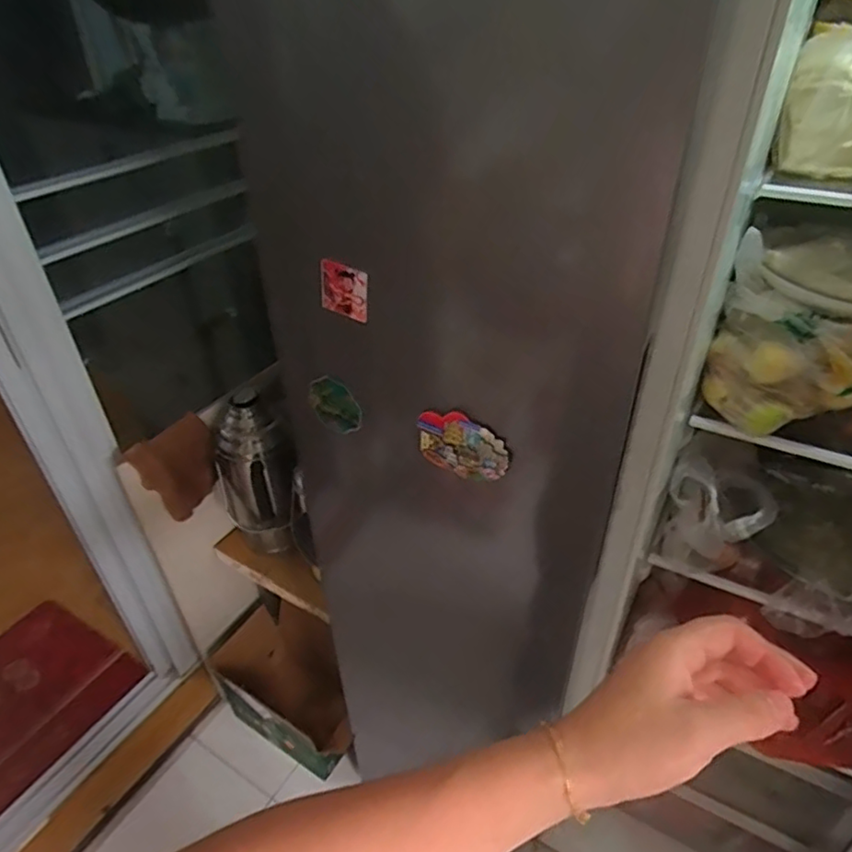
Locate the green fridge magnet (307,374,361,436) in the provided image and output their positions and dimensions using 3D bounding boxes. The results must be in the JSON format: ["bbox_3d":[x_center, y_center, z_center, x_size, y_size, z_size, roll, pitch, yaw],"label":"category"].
[{"bbox_3d":[-0.103,-0.022,0.684,0.066,0.063,0.012,22,36,15],"label":"green fridge magnet"}]

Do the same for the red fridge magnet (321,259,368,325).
[{"bbox_3d":[-0.079,-0.128,0.583,0.048,0.057,0.009,19,46,11],"label":"red fridge magnet"}]

